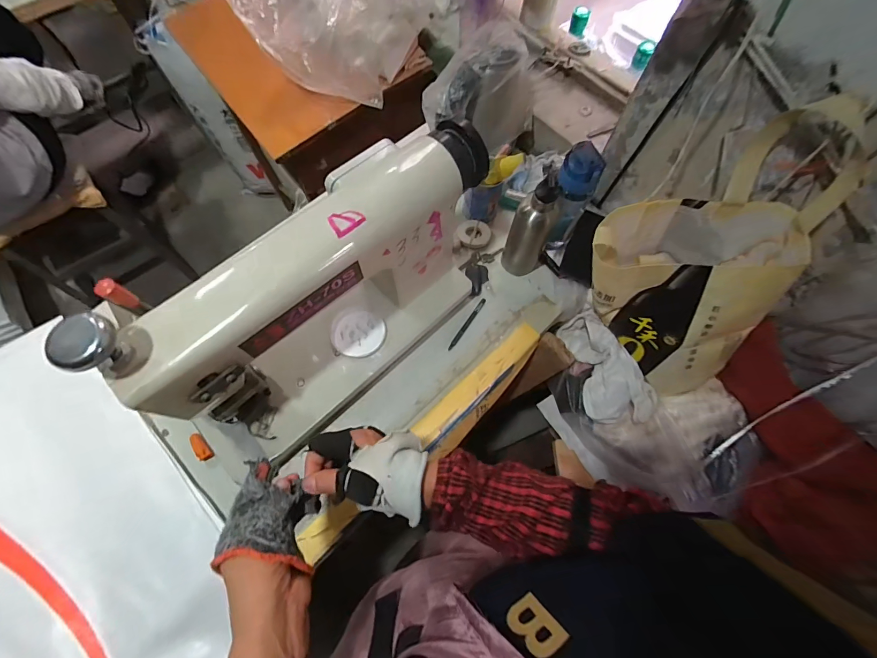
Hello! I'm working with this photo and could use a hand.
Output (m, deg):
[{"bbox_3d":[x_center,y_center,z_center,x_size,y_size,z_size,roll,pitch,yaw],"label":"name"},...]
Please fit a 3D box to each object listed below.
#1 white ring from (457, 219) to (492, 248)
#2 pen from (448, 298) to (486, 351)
[{"bbox_3d":[0.074,-0.194,0.771,0.068,0.019,0.067,0,69,-1],"label":"white ring"},{"bbox_3d":[0.055,-0.010,0.702,0.009,0.006,0.124,33,72,11],"label":"pen"}]

